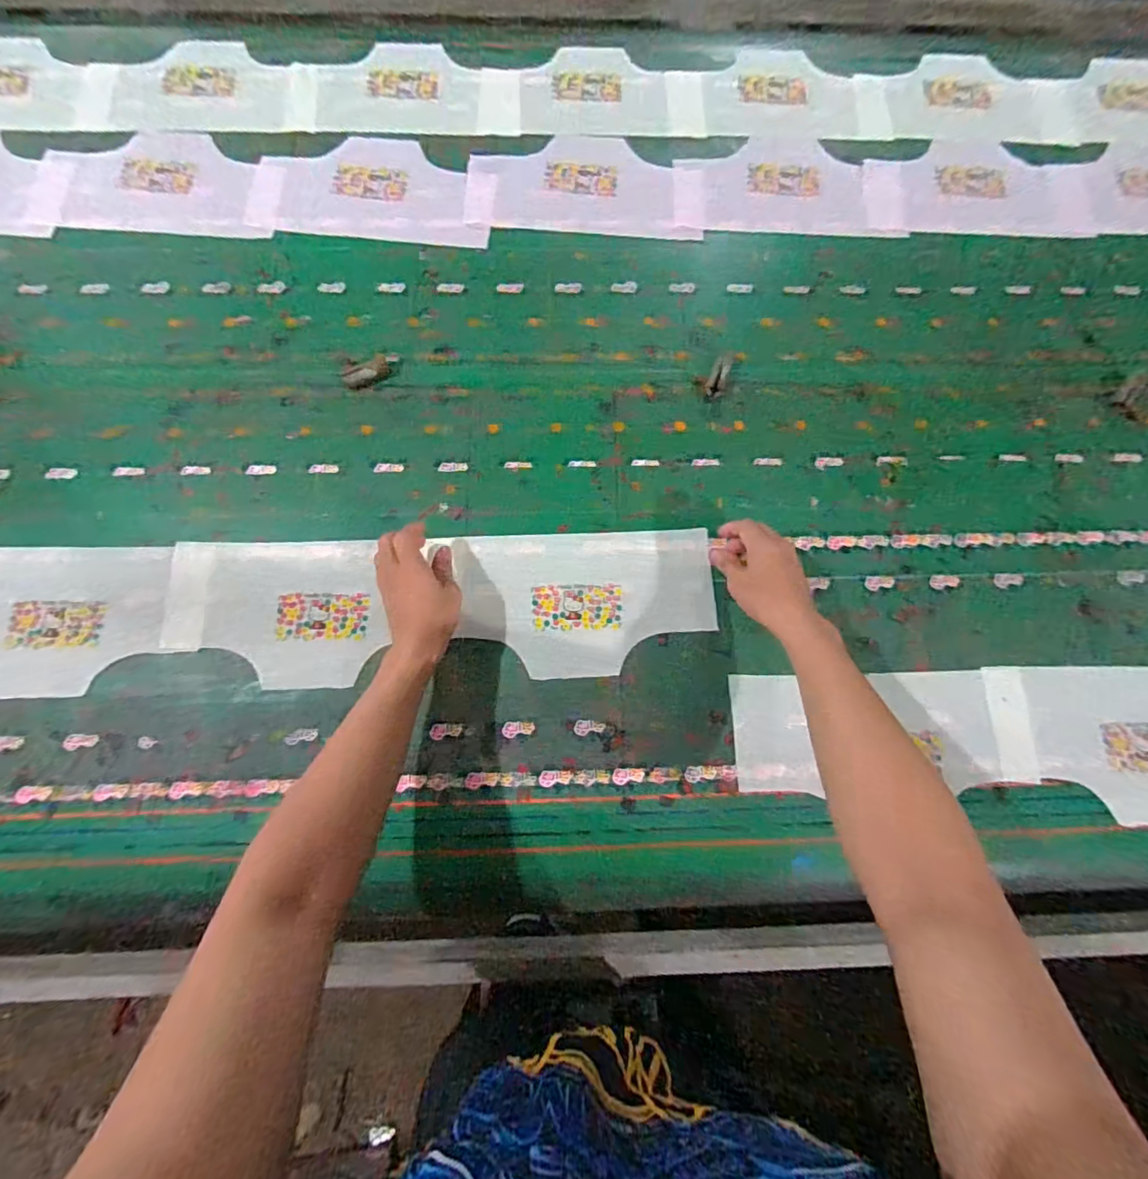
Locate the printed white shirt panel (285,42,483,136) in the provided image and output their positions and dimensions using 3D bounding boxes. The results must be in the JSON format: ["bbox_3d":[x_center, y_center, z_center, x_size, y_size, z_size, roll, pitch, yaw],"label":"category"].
[{"bbox_3d":[-0.268,-0.729,0.751,0.270,0.014,0.178,4,78,0],"label":"printed white shirt panel"}]

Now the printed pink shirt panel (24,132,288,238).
[{"bbox_3d":[-0.562,-0.553,0.705,0.315,0.013,0.172,2,78,-1],"label":"printed pink shirt panel"}]

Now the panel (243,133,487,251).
[{"bbox_3d":[-0.277,-0.553,0.716,0.325,0.007,0.161,6,78,0],"label":"panel"}]

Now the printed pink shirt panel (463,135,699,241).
[{"bbox_3d":[0.019,-0.564,0.724,0.322,0.008,0.148,3,78,0],"label":"printed pink shirt panel"}]

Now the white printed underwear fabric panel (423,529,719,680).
[{"bbox_3d":[0.012,0.013,0.585,0.286,0.010,0.161,-3,78,-2],"label":"white printed underwear fabric panel"}]

